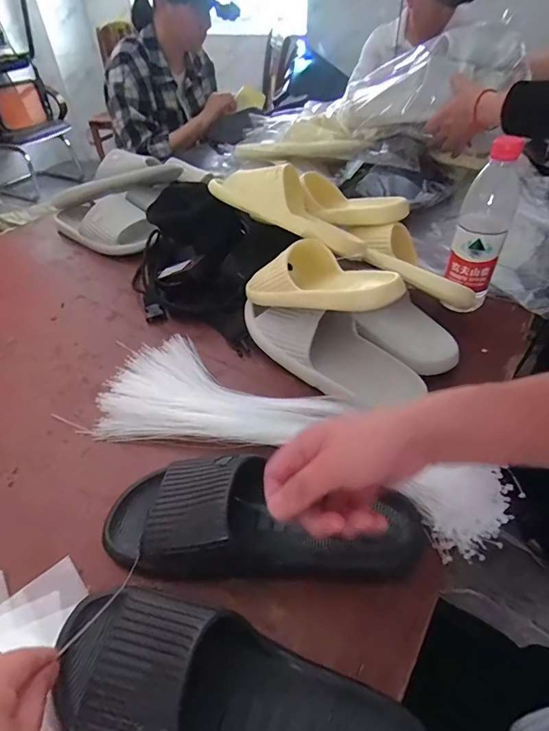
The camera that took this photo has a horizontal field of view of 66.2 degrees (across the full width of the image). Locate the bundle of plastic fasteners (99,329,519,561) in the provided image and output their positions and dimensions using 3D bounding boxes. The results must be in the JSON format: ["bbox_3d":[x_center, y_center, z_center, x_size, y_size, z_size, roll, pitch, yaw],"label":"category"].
[{"bbox_3d":[0.010,0.062,0.465,0.445,0.050,0.173,17,47,20],"label":"bundle of plastic fasteners"}]

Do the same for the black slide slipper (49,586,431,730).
[{"bbox_3d":[-0.032,0.232,0.280,0.272,0.061,0.103,15,47,18],"label":"black slide slipper"}]

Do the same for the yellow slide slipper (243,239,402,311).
[{"bbox_3d":[0.056,-0.104,0.517,0.100,0.076,0.209,-38,37,-24],"label":"yellow slide slipper"}]

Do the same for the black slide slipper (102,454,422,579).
[{"bbox_3d":[-0.013,0.129,0.359,0.280,0.075,0.099,5,44,9],"label":"black slide slipper"}]

